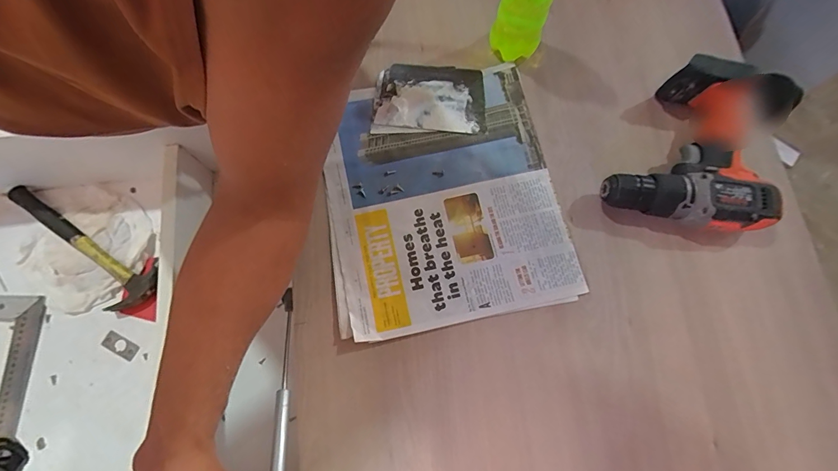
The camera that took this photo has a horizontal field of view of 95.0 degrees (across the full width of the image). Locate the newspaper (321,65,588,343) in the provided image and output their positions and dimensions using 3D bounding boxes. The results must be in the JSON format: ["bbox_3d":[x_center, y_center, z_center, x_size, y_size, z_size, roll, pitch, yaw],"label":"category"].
[{"bbox_3d":[0.023,-0.046,0.465,0.276,0.012,0.297,-12,76,-2],"label":"newspaper"}]

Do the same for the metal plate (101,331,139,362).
[{"bbox_3d":[-0.468,0.173,0.599,0.057,0.004,0.028,26,77,6],"label":"metal plate"}]

